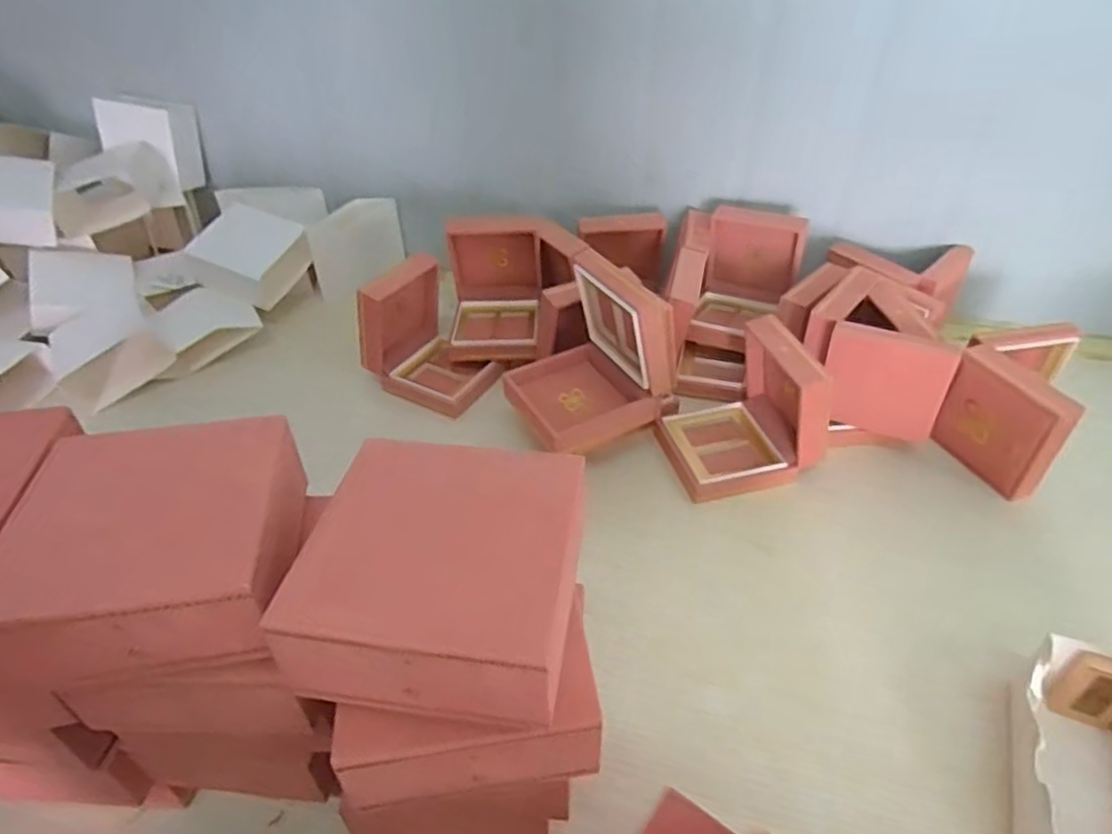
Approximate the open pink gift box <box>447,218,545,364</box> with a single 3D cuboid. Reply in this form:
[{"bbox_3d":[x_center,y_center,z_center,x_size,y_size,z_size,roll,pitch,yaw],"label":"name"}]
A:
[{"bbox_3d":[-0.059,-0.132,0.661,0.092,0.109,0.115,-2,40,-1],"label":"open pink gift box"}]

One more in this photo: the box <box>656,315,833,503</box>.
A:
[{"bbox_3d":[0.148,-0.005,0.545,0.105,0.113,0.098,-12,41,-13],"label":"box"}]

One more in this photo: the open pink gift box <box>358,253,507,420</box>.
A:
[{"bbox_3d":[-0.112,-0.075,0.630,0.096,0.116,0.102,21,44,24],"label":"open pink gift box"}]

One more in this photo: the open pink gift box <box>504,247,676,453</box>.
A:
[{"bbox_3d":[0.031,-0.056,0.522,0.131,0.110,0.094,-23,45,-25],"label":"open pink gift box"}]

